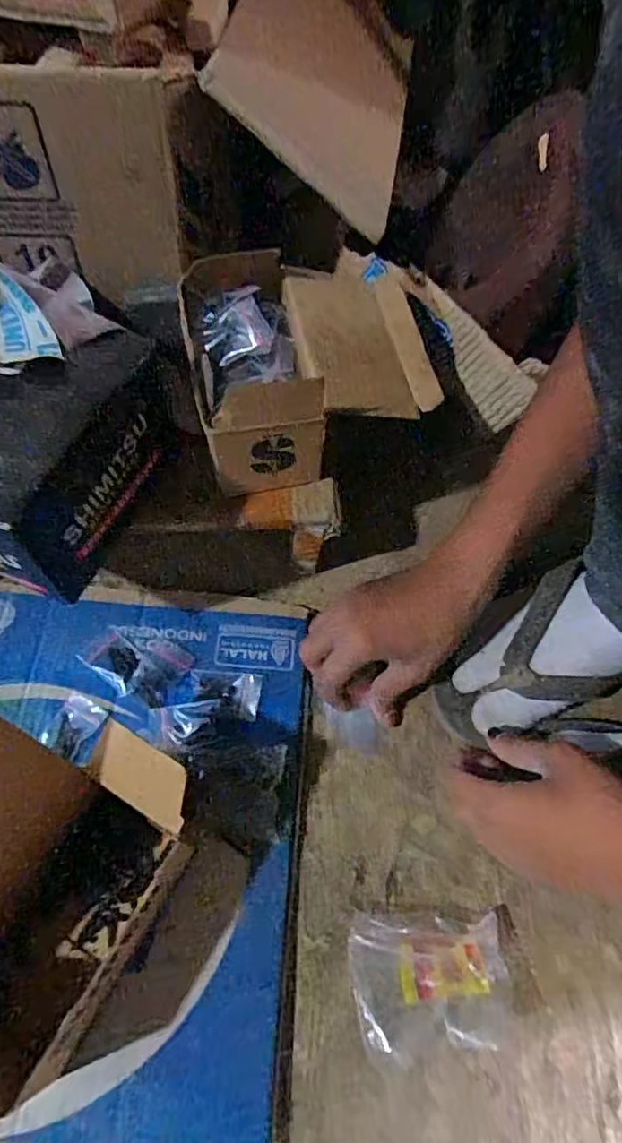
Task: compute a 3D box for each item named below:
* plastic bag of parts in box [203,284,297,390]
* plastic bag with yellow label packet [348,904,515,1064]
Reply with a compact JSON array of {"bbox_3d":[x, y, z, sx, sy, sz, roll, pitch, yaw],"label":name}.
[{"bbox_3d":[-0.041,-0.157,0.394,0.057,0.024,0.074,-6,64,-9],"label":"plastic bag of parts in box"},{"bbox_3d":[0.077,0.247,0.358,0.101,0.020,0.073,-1,65,-4],"label":"plastic bag with yellow label packet"}]

